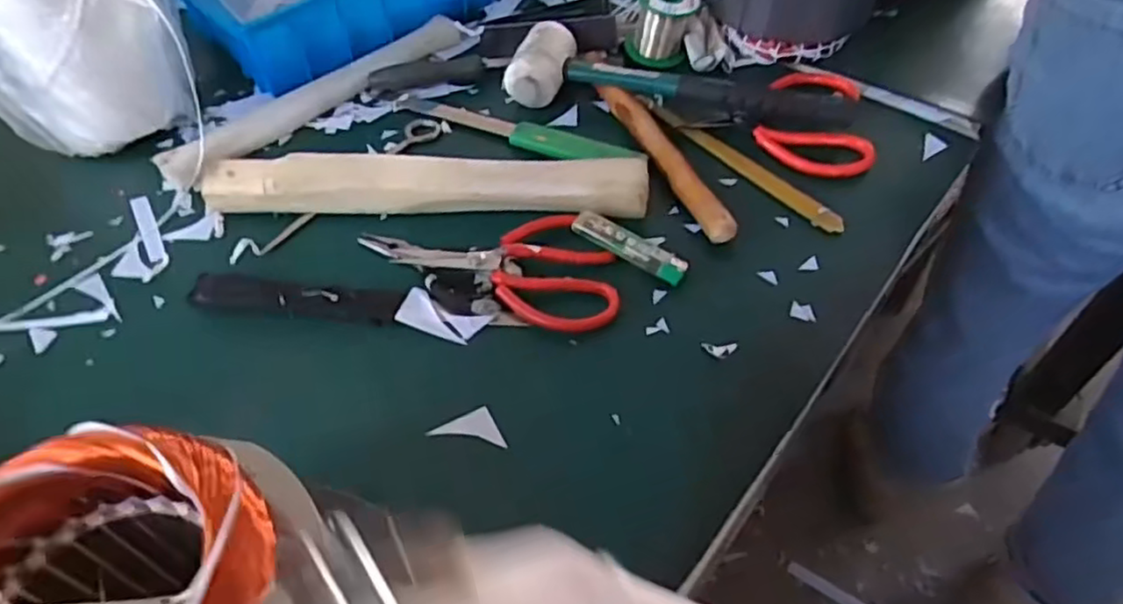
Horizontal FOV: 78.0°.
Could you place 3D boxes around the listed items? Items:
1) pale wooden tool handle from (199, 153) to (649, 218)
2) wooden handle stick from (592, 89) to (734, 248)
[{"bbox_3d":[-0.103,-0.087,0.525,0.335,0.035,0.046,0,51,3],"label":"pale wooden tool handle"},{"bbox_3d":[0.081,-0.117,0.552,0.023,0.020,0.193,-19,53,-13],"label":"wooden handle stick"}]

